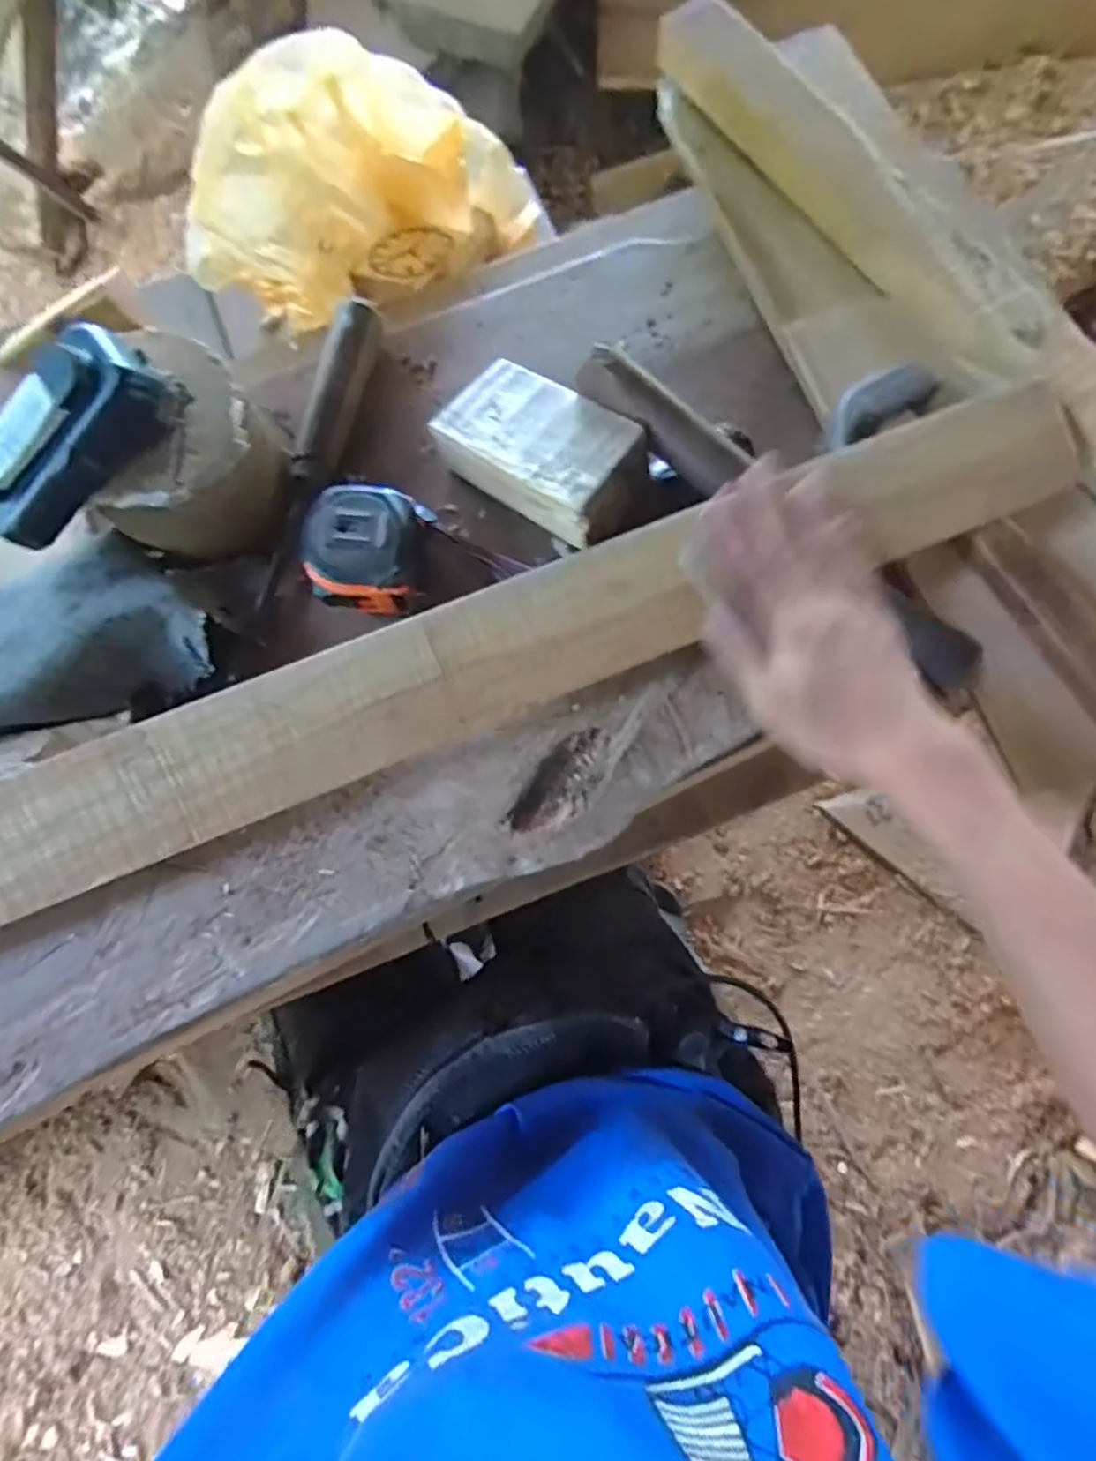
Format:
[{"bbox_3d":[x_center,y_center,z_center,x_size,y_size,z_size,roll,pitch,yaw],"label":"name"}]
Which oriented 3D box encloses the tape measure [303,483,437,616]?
[{"bbox_3d":[-0.099,-0.102,0.370,0.057,0.035,0.069,5,77,0],"label":"tape measure"}]

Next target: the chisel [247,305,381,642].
[{"bbox_3d":[-0.138,-0.155,0.389,0.022,0.030,0.212,15,77,2],"label":"chisel"}]

